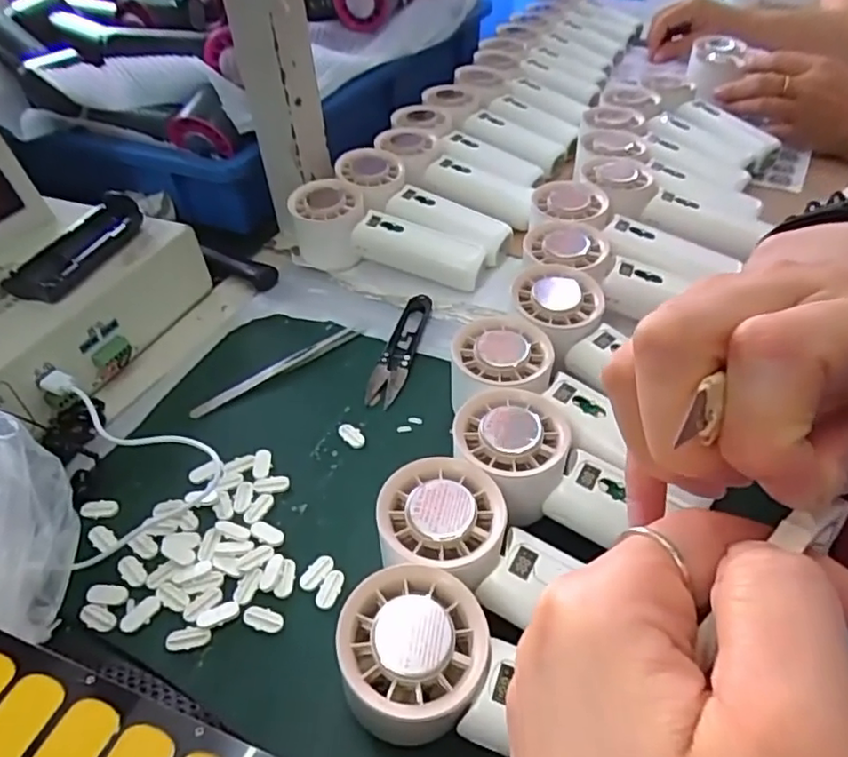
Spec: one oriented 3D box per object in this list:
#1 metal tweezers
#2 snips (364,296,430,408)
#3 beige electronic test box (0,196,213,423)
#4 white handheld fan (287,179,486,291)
[{"bbox_3d":[-0.099,-0.007,0.424,0.127,0.005,0.012,-29,49,-24],"label":"metal tweezers"},{"bbox_3d":[-0.017,-0.022,0.426,0.024,0.012,0.101,10,45,15],"label":"snips"},{"bbox_3d":[-0.260,-0.049,0.437,0.126,0.060,0.189,11,45,16],"label":"beige electronic test box"},{"bbox_3d":[-0.029,-0.110,0.486,0.151,0.056,0.056,11,45,15],"label":"white handheld fan"}]

